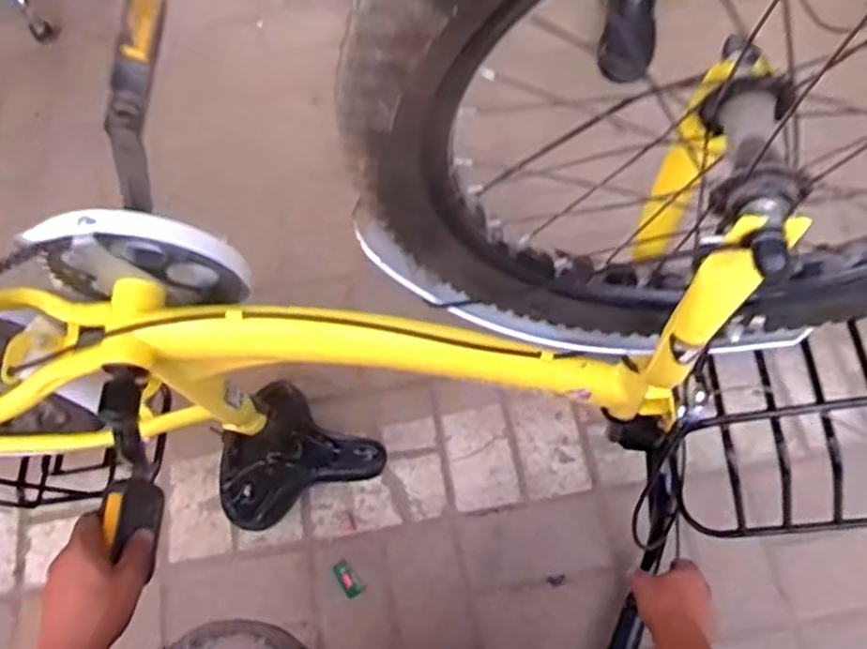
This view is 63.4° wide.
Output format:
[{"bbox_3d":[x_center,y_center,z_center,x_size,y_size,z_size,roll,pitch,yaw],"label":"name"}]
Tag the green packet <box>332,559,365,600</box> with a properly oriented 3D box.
[{"bbox_3d":[-0.114,0.337,0.927,0.025,0.004,0.048,-40,70,-14],"label":"green packet"}]

